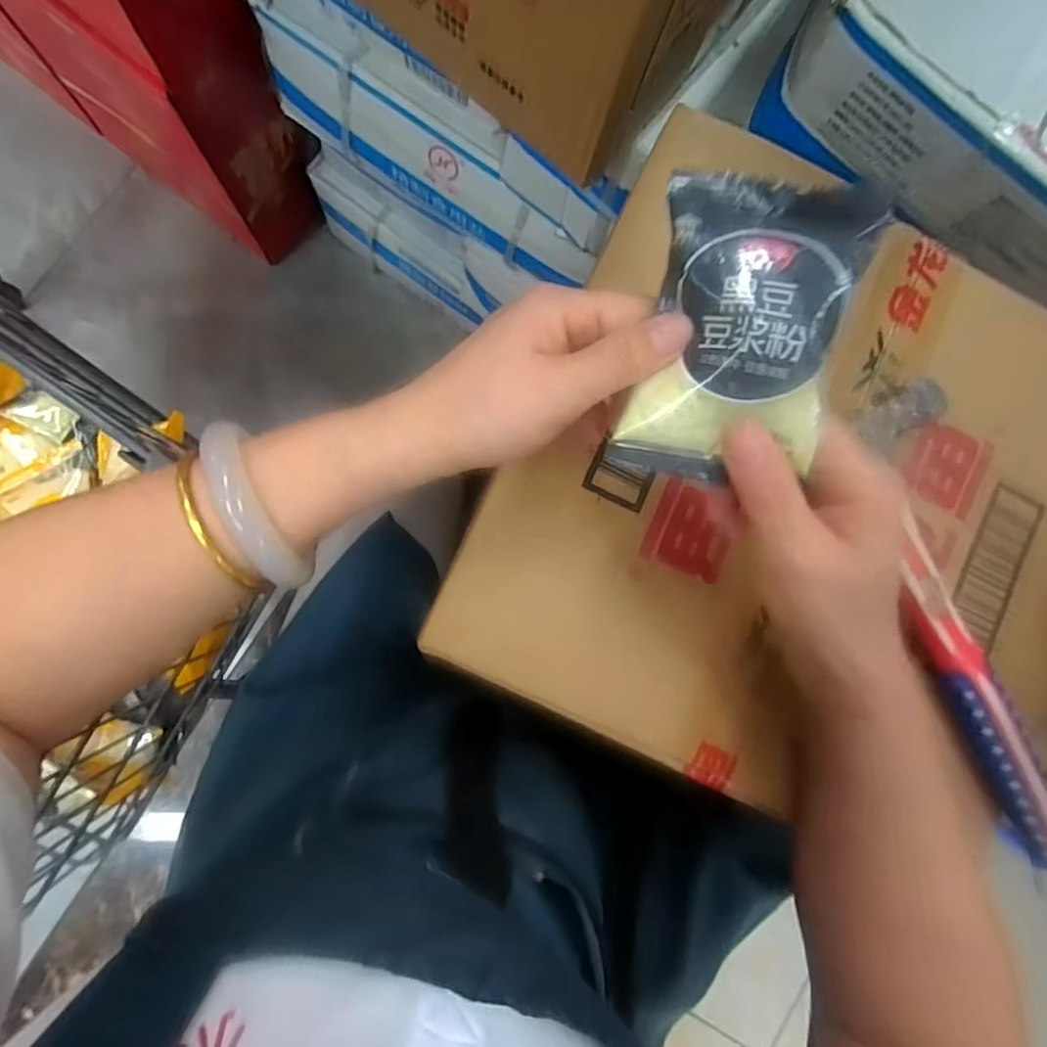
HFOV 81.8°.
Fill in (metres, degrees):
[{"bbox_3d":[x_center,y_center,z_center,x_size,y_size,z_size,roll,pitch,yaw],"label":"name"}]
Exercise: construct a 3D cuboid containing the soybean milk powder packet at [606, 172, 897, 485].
[{"bbox_3d":[0.076,-0.066,0.214,0.069,0.014,0.102,14,104,14],"label":"soybean milk powder packet"}]

